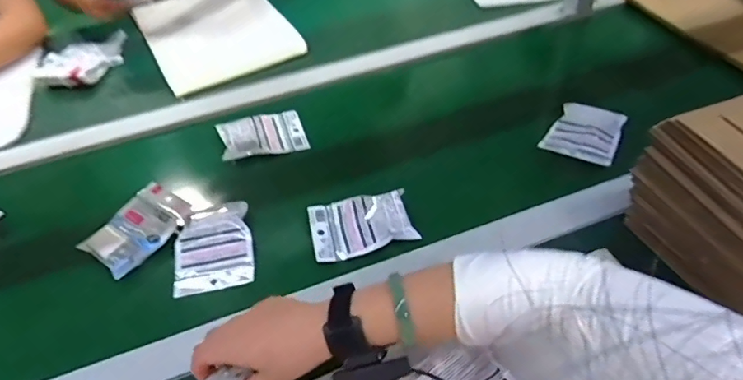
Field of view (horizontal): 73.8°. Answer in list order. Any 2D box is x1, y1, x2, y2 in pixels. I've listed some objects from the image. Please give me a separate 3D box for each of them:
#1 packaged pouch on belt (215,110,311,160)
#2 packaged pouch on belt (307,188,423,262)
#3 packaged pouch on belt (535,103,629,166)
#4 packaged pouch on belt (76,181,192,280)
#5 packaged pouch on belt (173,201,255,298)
[{"bbox_3d":[-0.175,-0.093,0.793,0.130,0.024,0.094,-15,45,-10],"label":"packaged pouch on belt"},{"bbox_3d":[-0.014,0.042,0.648,0.127,0.025,0.093,-12,44,-7],"label":"packaged pouch on belt"},{"bbox_3d":[0.314,-0.084,0.730,0.095,0.024,0.108,21,50,25],"label":"packaged pouch on belt"},{"bbox_3d":[-0.315,0.047,0.667,0.099,0.013,0.128,25,52,28],"label":"packaged pouch on belt"},{"bbox_3d":[-0.205,0.074,0.643,0.099,0.024,0.123,-10,44,-5],"label":"packaged pouch on belt"}]

